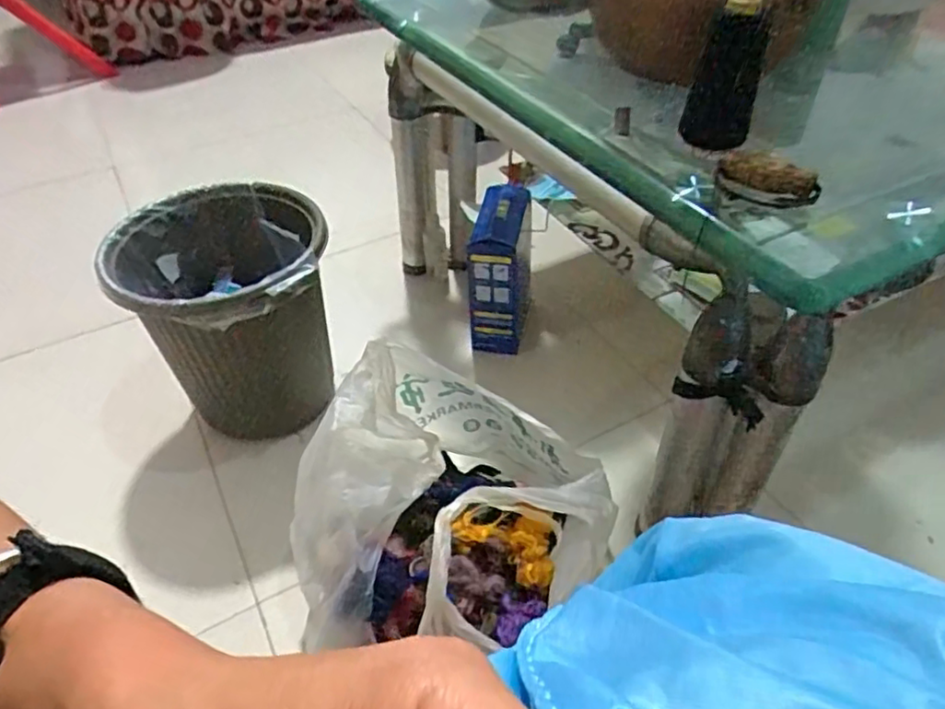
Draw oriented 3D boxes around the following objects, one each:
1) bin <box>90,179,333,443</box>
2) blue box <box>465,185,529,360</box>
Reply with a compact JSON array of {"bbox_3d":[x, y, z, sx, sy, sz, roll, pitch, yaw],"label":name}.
[{"bbox_3d":[-0.302,-0.038,0.831,0.240,0.265,0.239,-9,44,-7],"label":"bin"},{"bbox_3d":[0.042,-0.123,0.960,0.075,0.218,0.148,7,45,9],"label":"blue box"}]

